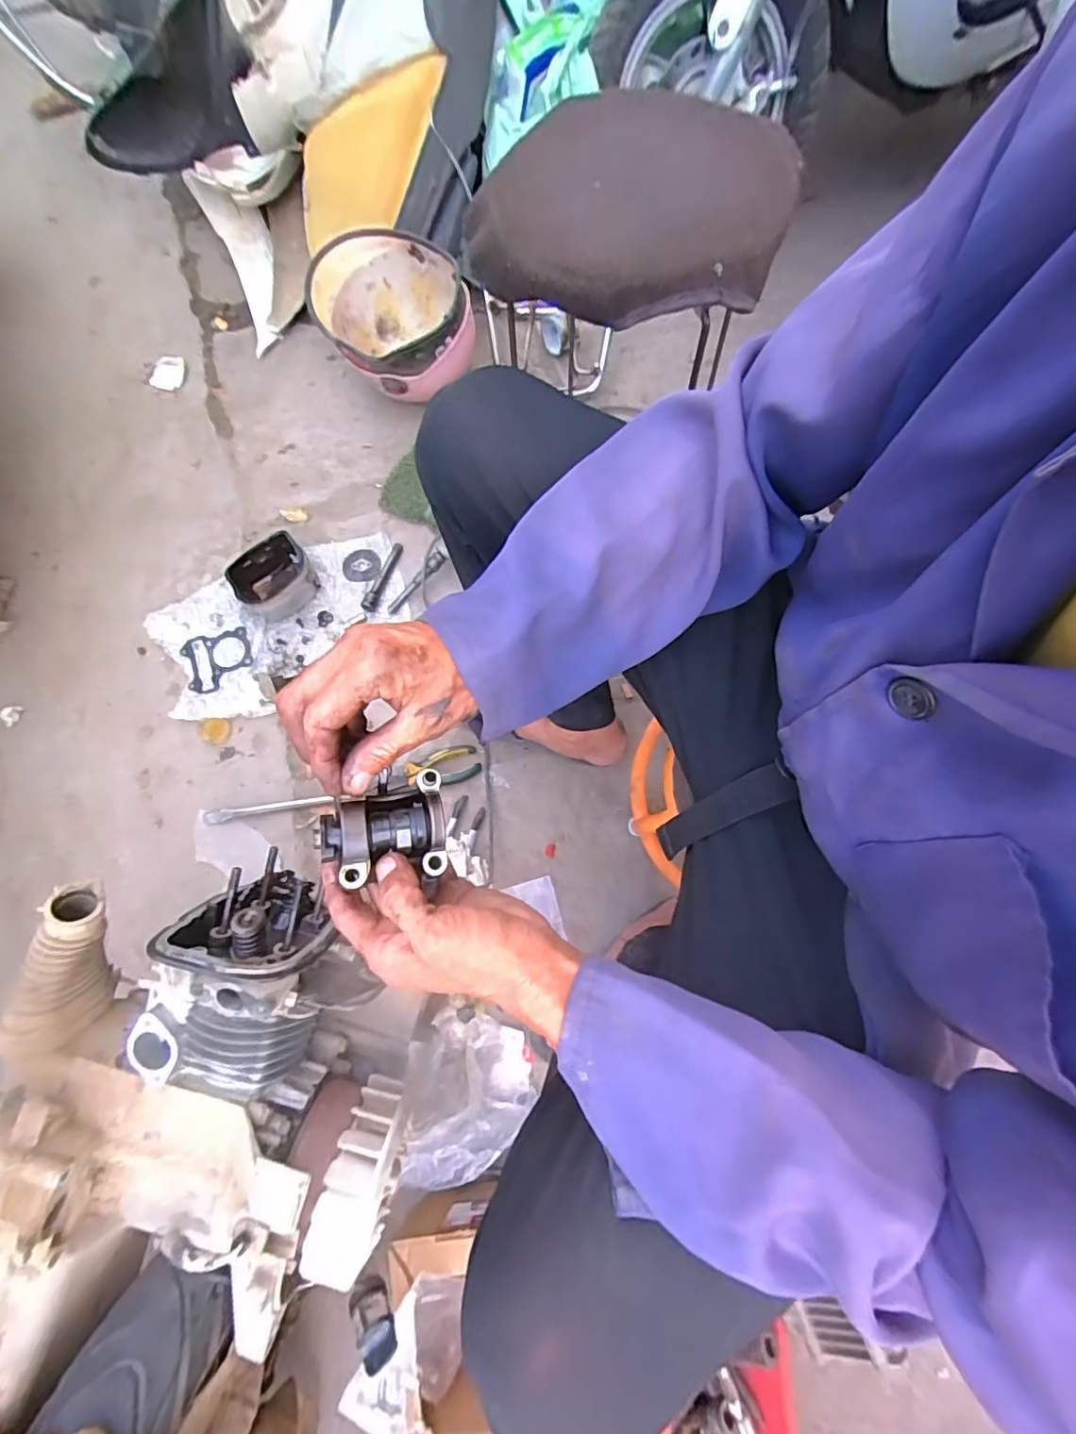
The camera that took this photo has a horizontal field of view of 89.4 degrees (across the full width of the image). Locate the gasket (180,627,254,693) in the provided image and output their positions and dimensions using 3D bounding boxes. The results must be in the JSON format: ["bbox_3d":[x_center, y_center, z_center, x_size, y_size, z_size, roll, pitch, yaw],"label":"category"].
[{"bbox_3d":[-0.504,-0.088,0.857,0.100,0.008,0.098,-17,76,-8],"label":"gasket"}]

